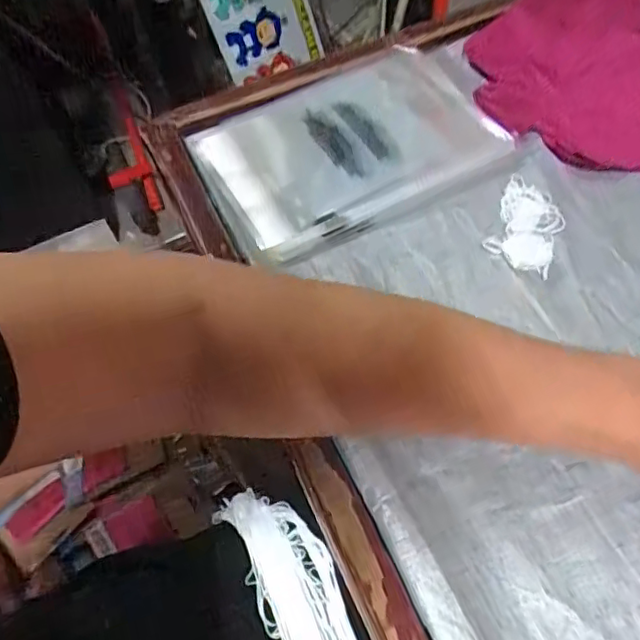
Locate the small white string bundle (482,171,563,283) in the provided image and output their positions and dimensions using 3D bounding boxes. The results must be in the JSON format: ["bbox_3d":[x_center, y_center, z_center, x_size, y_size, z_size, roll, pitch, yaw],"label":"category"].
[{"bbox_3d":[0.134,-0.061,0.384,0.041,0.006,0.069,22,61,14],"label":"small white string bundle"}]

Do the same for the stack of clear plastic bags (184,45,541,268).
[{"bbox_3d":[0.024,-0.127,0.425,0.211,0.010,0.142,-24,60,-13],"label":"stack of clear plastic bags"}]

